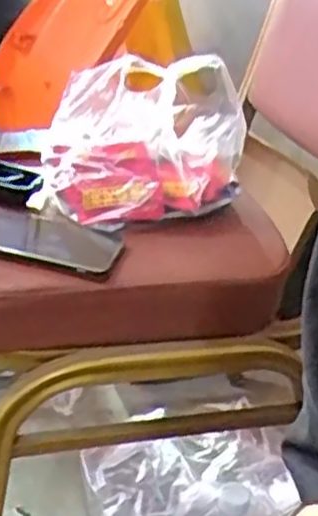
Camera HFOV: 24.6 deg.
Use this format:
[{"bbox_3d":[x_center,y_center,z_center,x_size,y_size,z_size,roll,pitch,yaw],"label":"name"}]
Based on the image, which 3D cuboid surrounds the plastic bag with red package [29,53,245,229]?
[{"bbox_3d":[-0.017,-0.131,0.774,0.209,0.132,0.172,2,29,-4],"label":"plastic bag with red package"}]

